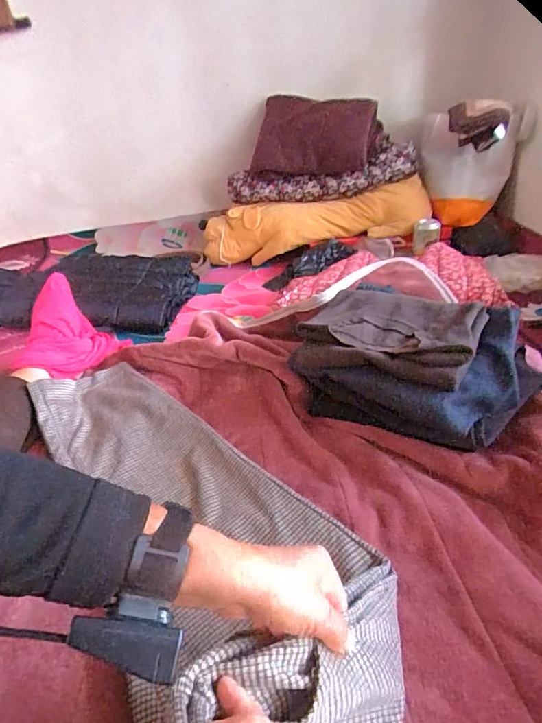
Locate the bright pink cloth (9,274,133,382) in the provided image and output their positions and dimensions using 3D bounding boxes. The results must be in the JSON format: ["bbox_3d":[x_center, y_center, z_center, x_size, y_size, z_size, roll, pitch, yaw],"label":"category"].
[{"bbox_3d":[-0.406,-0.059,0.863,0.130,0.197,0.205,1,33,11],"label":"bright pink cloth"}]

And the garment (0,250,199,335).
[{"bbox_3d":[-0.516,-0.200,1.174,0.612,0.107,0.293,4,34,15],"label":"garment"}]

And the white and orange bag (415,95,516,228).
[{"bbox_3d":[0.525,-0.538,1.208,0.237,0.283,0.100,7,35,20],"label":"white and orange bag"}]

